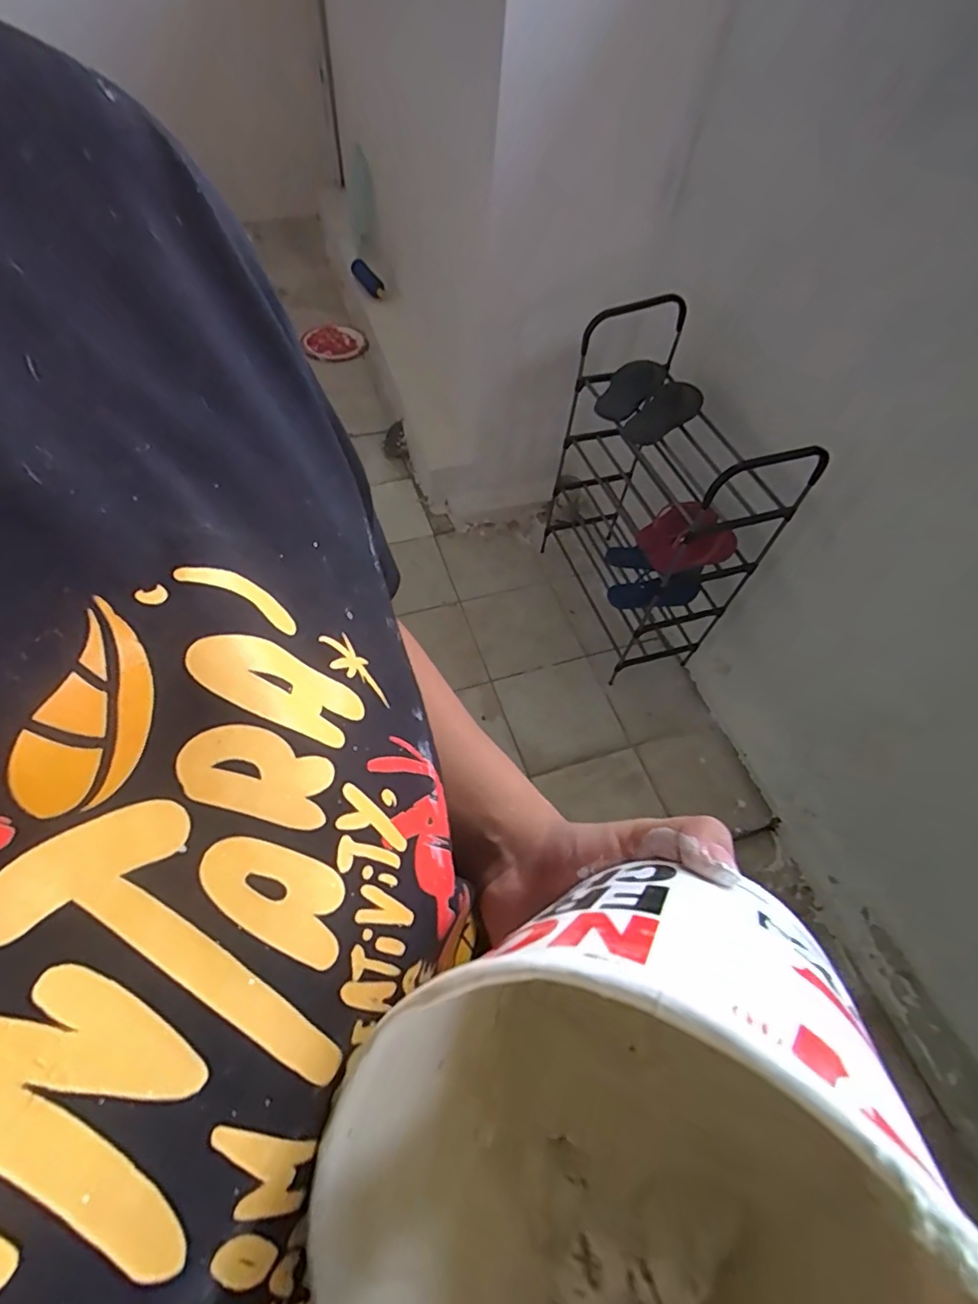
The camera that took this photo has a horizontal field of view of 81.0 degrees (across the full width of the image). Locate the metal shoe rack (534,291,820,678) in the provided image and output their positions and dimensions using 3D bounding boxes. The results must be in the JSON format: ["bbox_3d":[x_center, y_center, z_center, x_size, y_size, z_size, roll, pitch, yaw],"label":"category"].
[{"bbox_3d":[0.419,-0.403,1.573,0.310,0.748,0.671,-18,61,-14],"label":"metal shoe rack"}]

